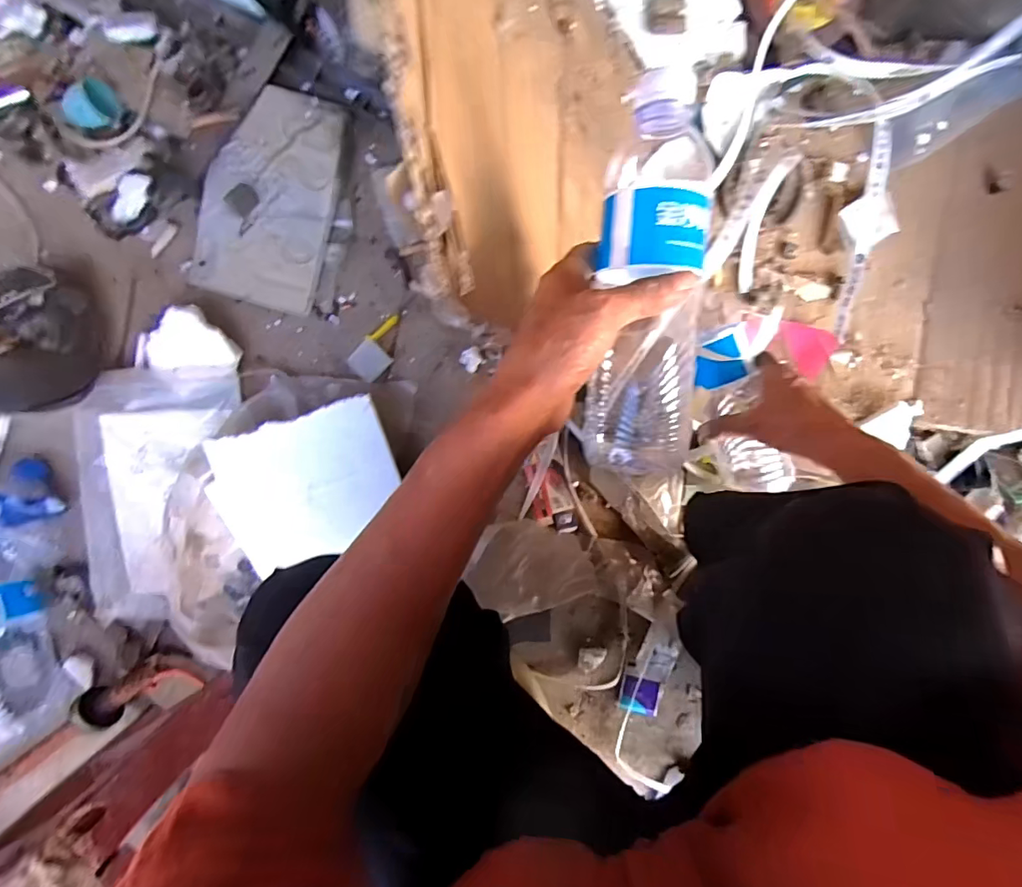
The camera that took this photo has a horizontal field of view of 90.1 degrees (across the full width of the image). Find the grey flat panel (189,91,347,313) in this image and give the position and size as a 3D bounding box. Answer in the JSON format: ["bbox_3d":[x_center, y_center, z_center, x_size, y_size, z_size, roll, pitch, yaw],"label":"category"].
[{"bbox_3d":[-0.262,-0.265,0.552,0.133,0.013,0.220,16,98,-2],"label":"grey flat panel"}]

